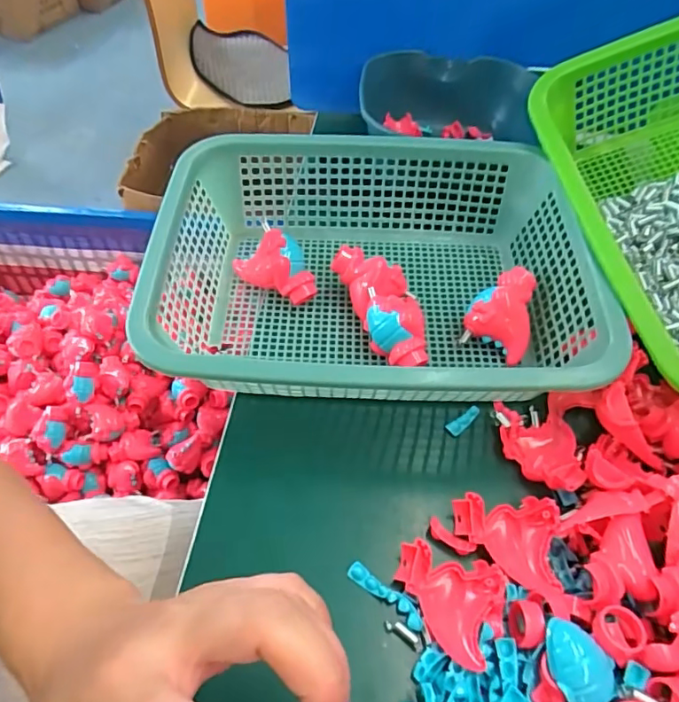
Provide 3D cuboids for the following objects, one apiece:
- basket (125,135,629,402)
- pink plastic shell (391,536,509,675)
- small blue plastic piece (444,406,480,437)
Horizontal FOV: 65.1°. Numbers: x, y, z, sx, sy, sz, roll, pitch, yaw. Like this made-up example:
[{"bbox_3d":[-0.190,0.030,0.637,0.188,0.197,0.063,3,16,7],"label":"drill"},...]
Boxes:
[{"bbox_3d":[0.027,-0.061,0.456,0.341,0.105,0.265,1,52,-1],"label":"basket"},{"bbox_3d":[0.063,0.155,0.330,0.064,0.024,0.060,17,53,11],"label":"pink plastic shell"},{"bbox_3d":[0.100,0.057,0.426,0.033,0.005,0.011,-28,58,-22],"label":"small blue plastic piece"}]

